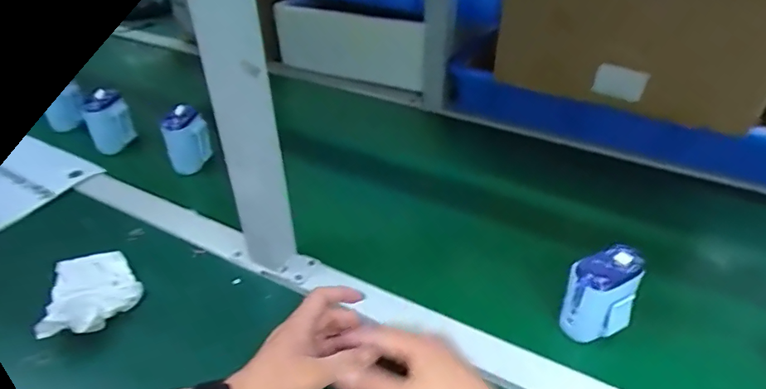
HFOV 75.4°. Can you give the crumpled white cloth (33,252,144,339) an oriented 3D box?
[{"bbox_3d":[-0.303,0.101,0.522,0.085,0.042,0.120,-16,38,-19],"label":"crumpled white cloth"}]

